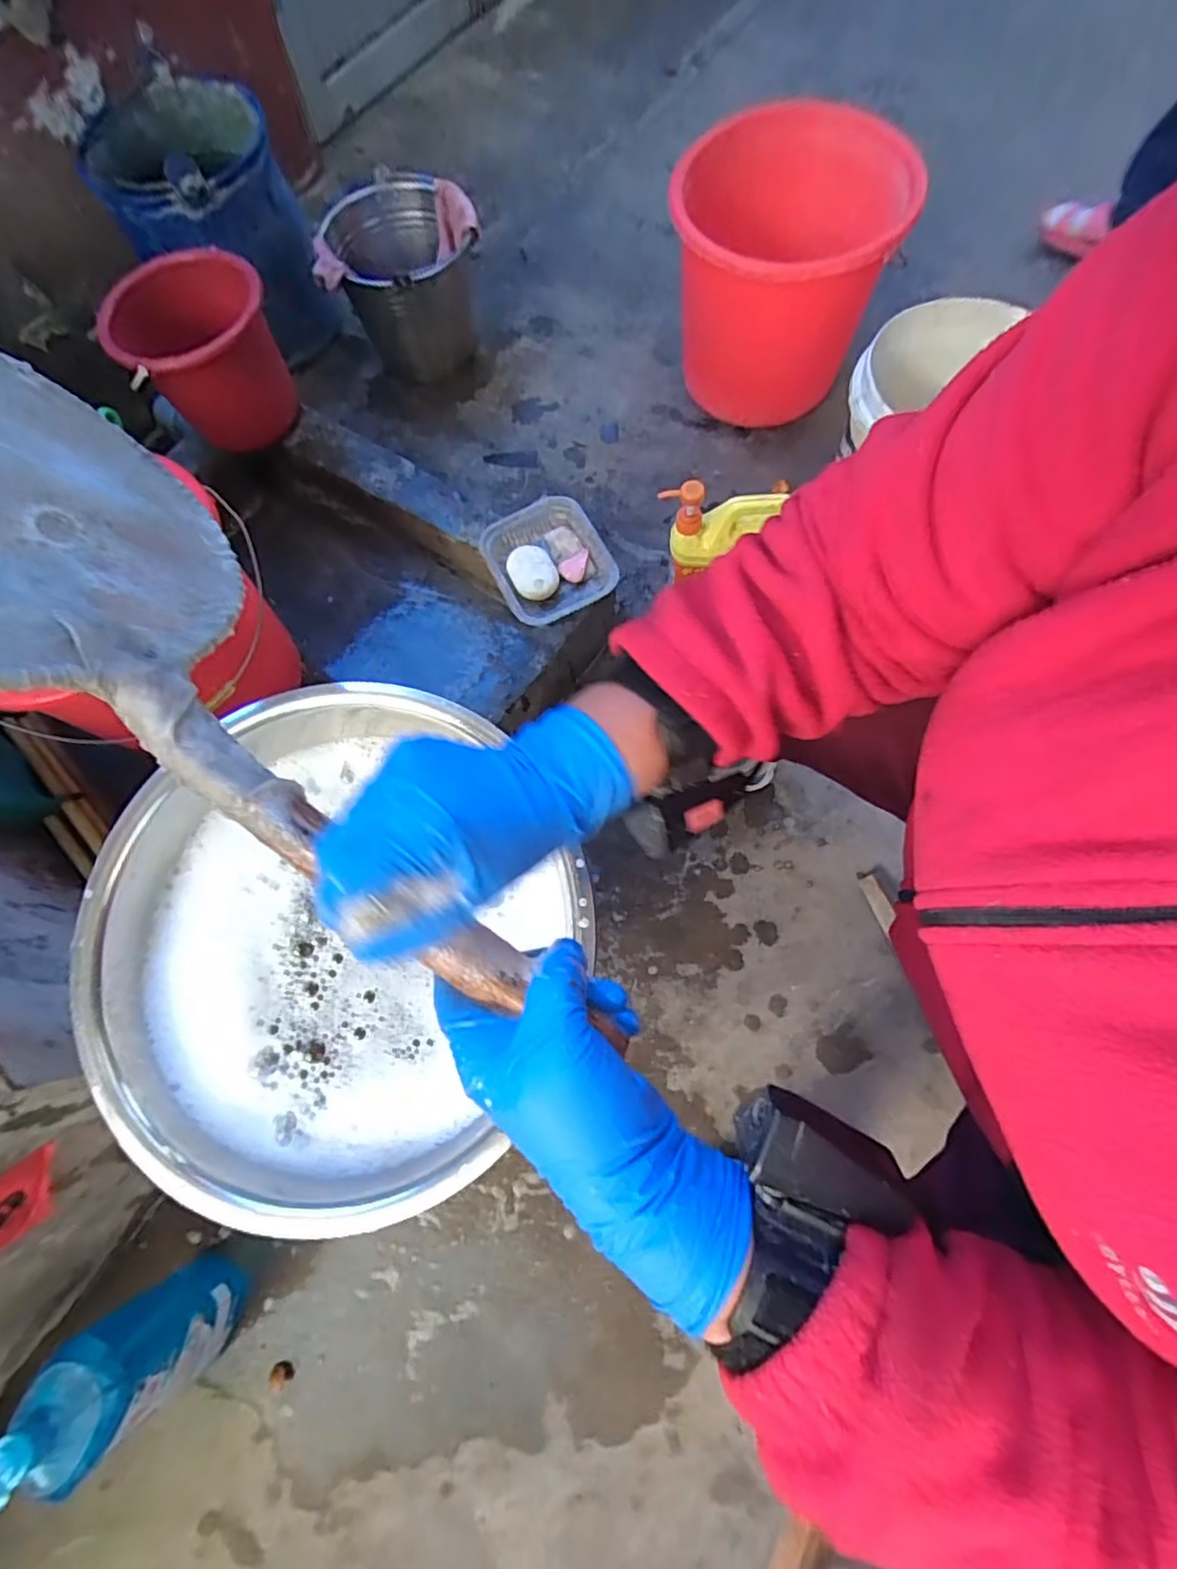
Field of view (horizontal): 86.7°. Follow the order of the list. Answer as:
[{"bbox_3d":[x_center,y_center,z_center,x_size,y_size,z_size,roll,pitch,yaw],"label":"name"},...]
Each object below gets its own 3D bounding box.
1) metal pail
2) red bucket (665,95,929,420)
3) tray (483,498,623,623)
[{"bbox_3d":[-0.307,-0.864,1.090,0.235,0.202,0.232,9,74,4],"label":"metal pail"},{"bbox_3d":[0.285,-0.764,0.978,0.303,0.335,0.303,0,73,1],"label":"red bucket"},{"bbox_3d":[-0.057,-0.303,0.843,0.146,0.032,0.180,-27,74,-6],"label":"tray"}]

